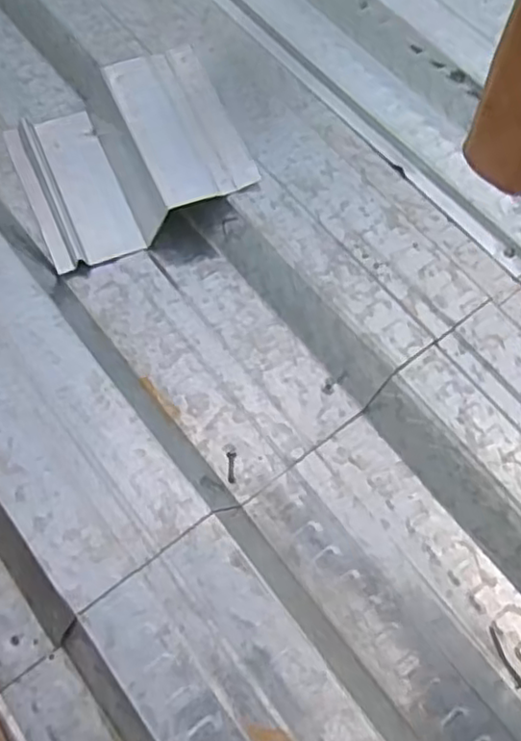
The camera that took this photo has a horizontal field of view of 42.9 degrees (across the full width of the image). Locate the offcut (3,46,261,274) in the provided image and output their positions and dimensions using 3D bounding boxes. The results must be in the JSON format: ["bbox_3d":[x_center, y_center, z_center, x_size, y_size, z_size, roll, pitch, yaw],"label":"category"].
[{"bbox_3d":[-0.142,-0.230,0.707,0.220,0.056,0.205,-20,67,-13],"label":"offcut"}]

